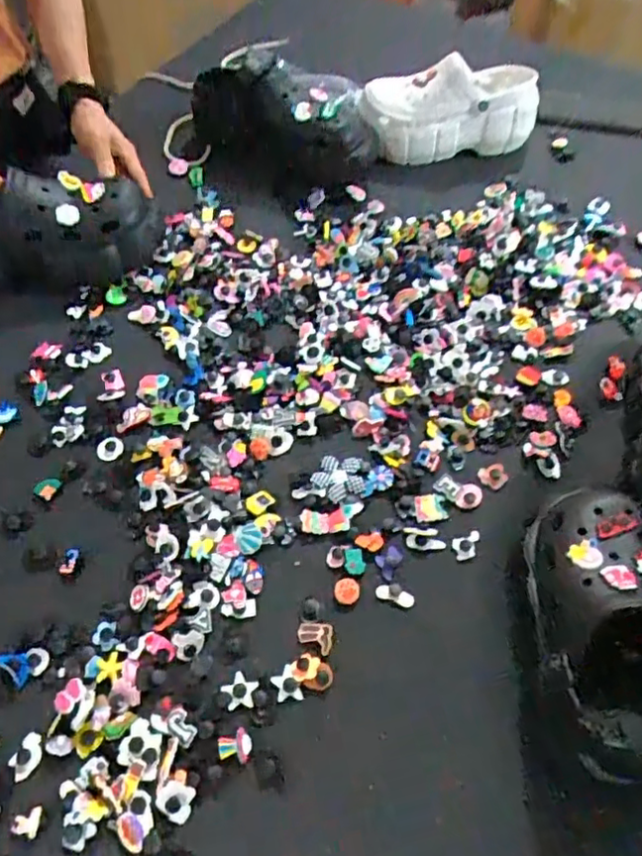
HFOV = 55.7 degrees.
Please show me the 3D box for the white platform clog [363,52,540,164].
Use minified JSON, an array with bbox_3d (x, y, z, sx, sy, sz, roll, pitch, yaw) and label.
[{"bbox_3d":[0.179,-0.449,0.853,0.243,0.099,0.094,-8,58,-6],"label":"white platform clog"}]

